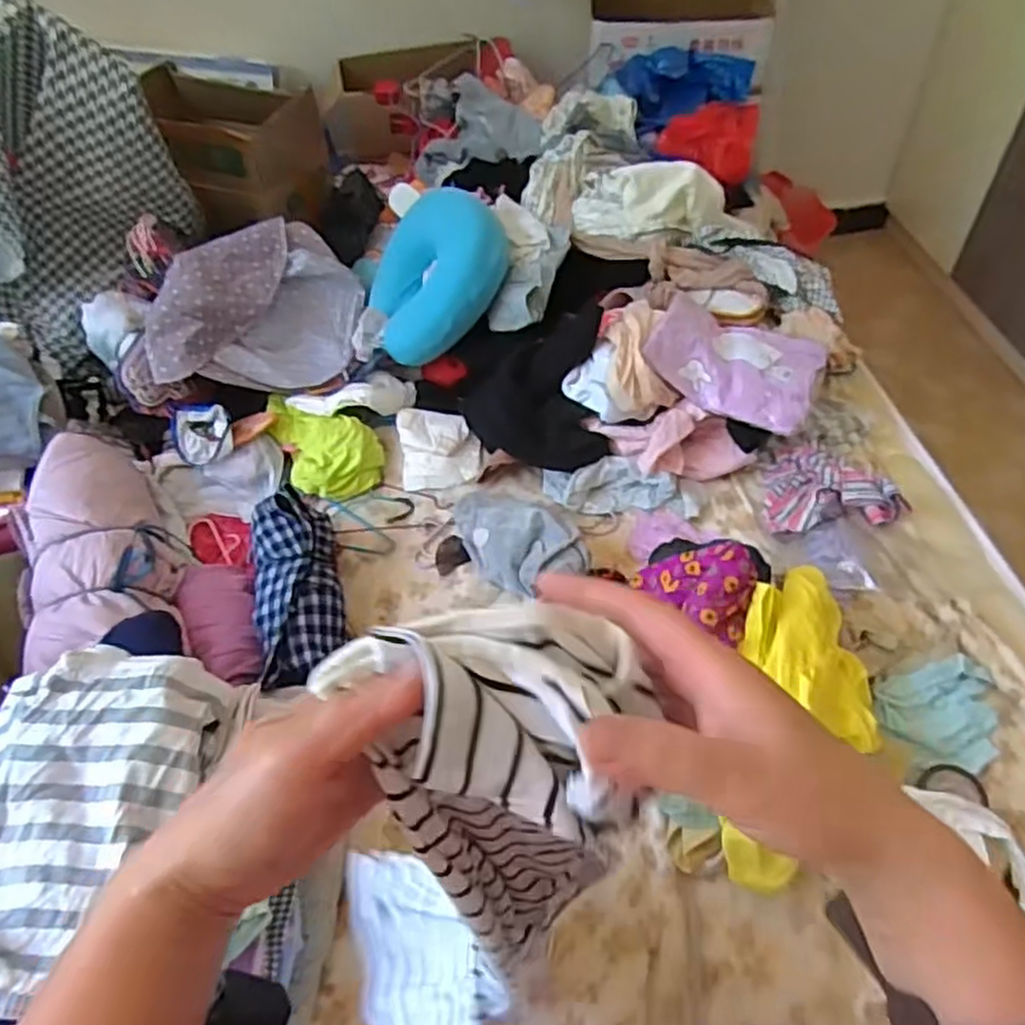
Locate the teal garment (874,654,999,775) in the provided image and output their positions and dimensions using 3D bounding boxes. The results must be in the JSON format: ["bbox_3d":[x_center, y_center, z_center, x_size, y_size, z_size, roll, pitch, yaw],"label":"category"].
[{"bbox_3d":[0.506,0.239,0.871,0.146,0.033,0.118,-14,52,-7],"label":"teal garment"}]

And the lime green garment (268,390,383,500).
[{"bbox_3d":[-0.299,-0.115,1.203,0.147,0.059,0.217,-24,53,-14],"label":"lime green garment"}]

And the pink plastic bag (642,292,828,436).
[{"bbox_3d":[0.331,-0.233,1.092,0.236,0.065,0.197,22,56,21],"label":"pink plastic bag"}]

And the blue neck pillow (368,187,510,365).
[{"bbox_3d":[-0.124,-0.403,1.253,0.078,0.263,0.277,11,48,-46],"label":"blue neck pillow"}]

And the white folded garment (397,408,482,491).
[{"bbox_3d":[-0.116,-0.108,1.204,0.126,0.024,0.150,-5,65,-9],"label":"white folded garment"}]

